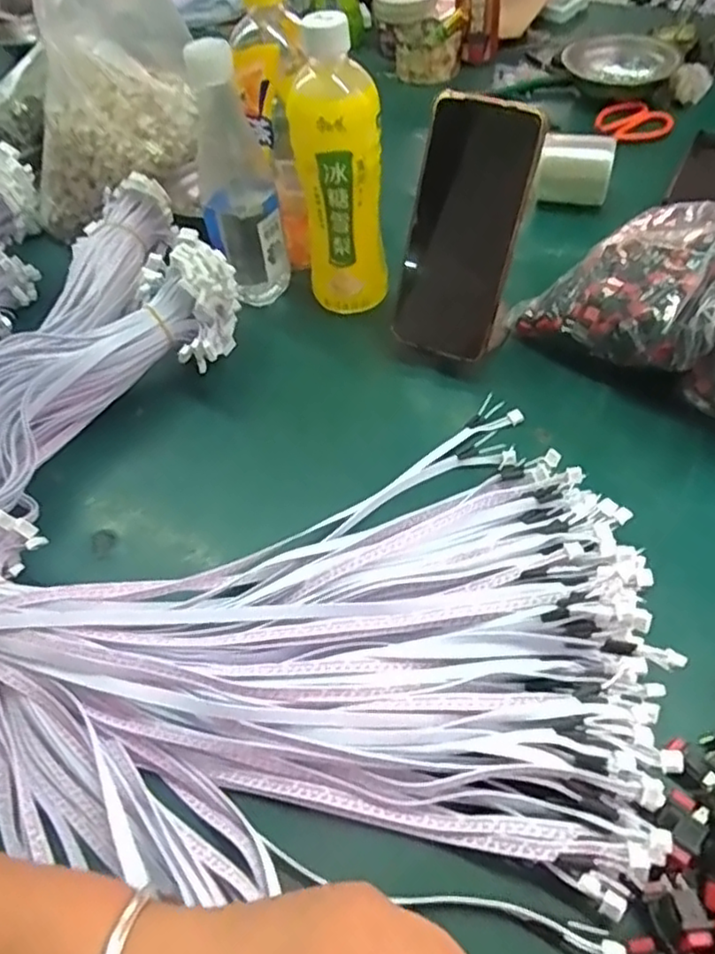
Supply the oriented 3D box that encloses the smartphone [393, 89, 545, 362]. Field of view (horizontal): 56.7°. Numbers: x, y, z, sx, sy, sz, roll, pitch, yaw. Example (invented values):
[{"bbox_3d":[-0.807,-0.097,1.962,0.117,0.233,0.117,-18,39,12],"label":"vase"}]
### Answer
[{"bbox_3d":[0.072,-0.167,0.457,0.073,0.163,0.015,24,29,24],"label":"smartphone"}]

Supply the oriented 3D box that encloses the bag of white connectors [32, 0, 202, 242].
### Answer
[{"bbox_3d":[-0.232,-0.344,0.610,0.189,0.192,0.086,-19,51,-9],"label":"bag of white connectors"}]

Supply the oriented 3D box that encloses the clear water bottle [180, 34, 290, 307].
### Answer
[{"bbox_3d":[-0.097,-0.231,0.526,0.059,0.196,0.056,-13,50,-4],"label":"clear water bottle"}]

